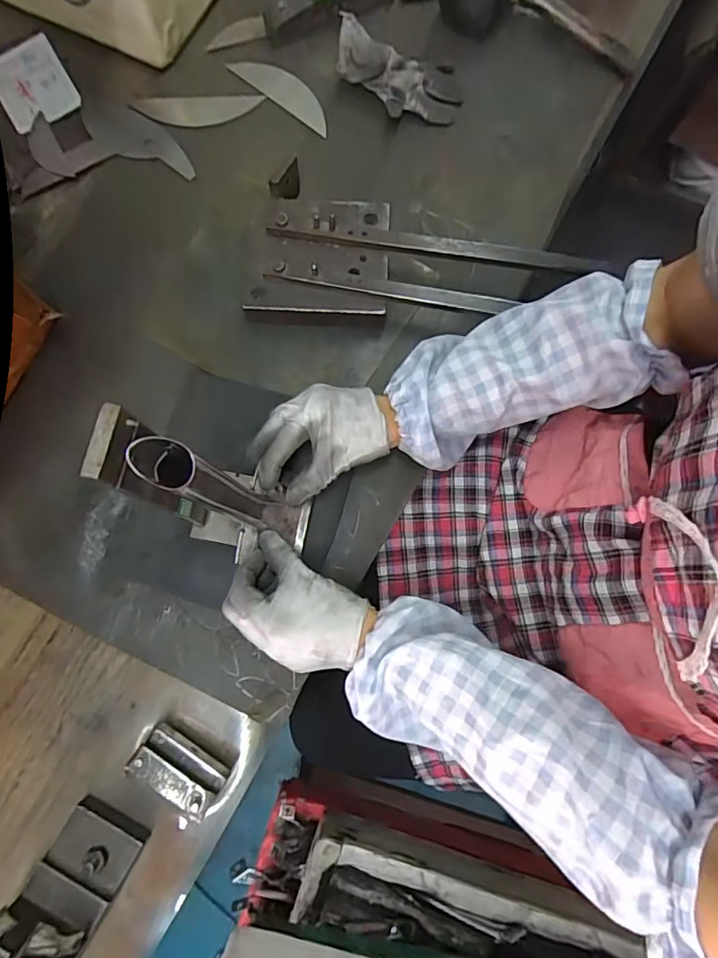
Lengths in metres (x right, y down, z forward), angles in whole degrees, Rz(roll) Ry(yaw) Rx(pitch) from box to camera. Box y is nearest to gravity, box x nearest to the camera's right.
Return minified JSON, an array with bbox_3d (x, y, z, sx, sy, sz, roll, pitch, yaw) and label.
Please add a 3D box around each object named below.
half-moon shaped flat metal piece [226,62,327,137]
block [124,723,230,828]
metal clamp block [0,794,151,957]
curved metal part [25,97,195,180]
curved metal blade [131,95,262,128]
[{"bbox_3d":[-0.084,-0.440,0.563,0.133,0.005,0.034,38,94,4],"label":"half-moon shaped flat metal piece"},{"bbox_3d":[-0.142,0.231,0.398,0.069,0.057,0.030,34,80,6],"label":"block"},{"bbox_3d":[-0.219,0.312,0.371,0.068,0.072,0.097,27,79,4],"label":"metal clamp block"},{"bbox_3d":[-0.272,-0.381,0.553,0.188,0.005,0.093,5,80,4],"label":"curved metal part"},{"bbox_3d":[-0.182,-0.417,0.563,0.142,0.006,0.043,-6,79,-2],"label":"curved metal blade"}]

